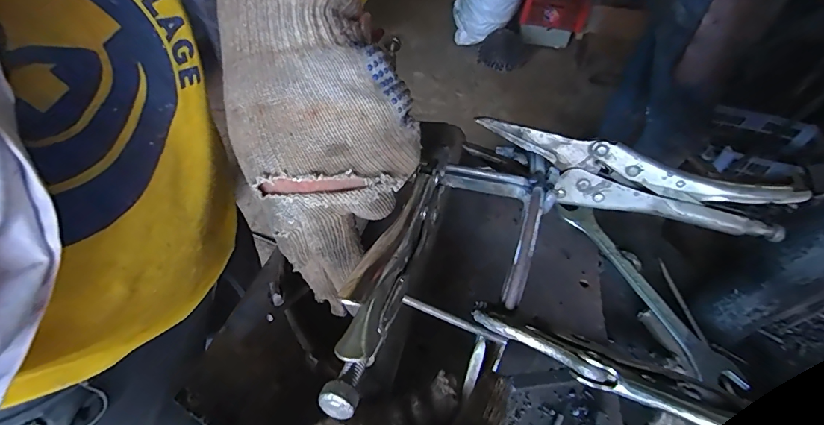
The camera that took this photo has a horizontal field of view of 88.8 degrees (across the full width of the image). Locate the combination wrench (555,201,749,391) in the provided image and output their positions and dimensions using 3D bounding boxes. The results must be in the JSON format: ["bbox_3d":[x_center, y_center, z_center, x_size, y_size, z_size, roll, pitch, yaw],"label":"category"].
[{"bbox_3d":[0.199,0.063,0.373,0.027,0.011,0.198,-17,54,-18],"label":"combination wrench"}]

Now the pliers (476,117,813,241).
[{"bbox_3d":[0.142,-0.018,0.277,0.198,0.044,0.023,14,51,7],"label":"pliers"}]

